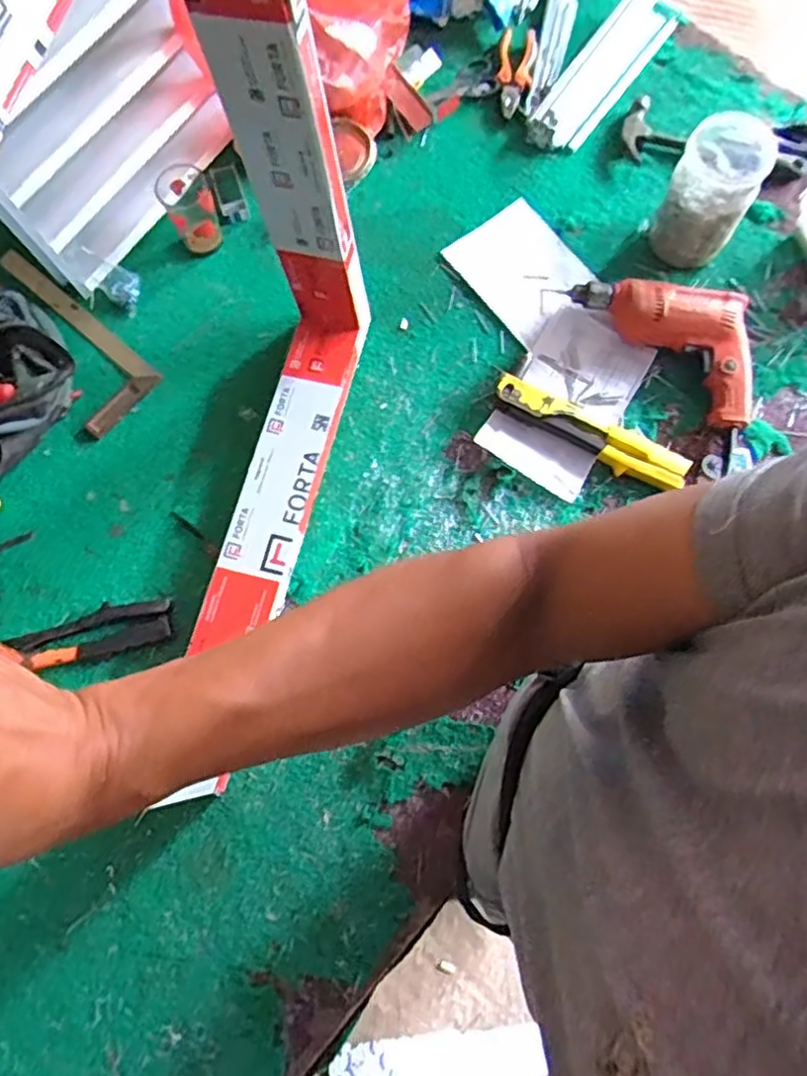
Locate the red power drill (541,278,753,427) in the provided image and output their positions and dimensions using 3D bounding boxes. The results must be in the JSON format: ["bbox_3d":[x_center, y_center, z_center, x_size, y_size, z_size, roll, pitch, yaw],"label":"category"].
[{"bbox_3d":[0.346,-0.263,0.829,0.262,0.056,0.141,42,78,10],"label":"red power drill"}]

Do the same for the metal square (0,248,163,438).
[{"bbox_3d":[-0.454,-0.260,0.869,0.295,0.025,0.109,40,78,9],"label":"metal square"}]

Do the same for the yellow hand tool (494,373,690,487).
[{"bbox_3d":[0.225,-0.128,0.812,0.242,0.027,0.055,28,76,7],"label":"yellow hand tool"}]

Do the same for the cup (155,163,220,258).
[{"bbox_3d":[-0.272,-0.416,0.867,0.060,0.096,0.072,-21,76,-6],"label":"cup"}]

